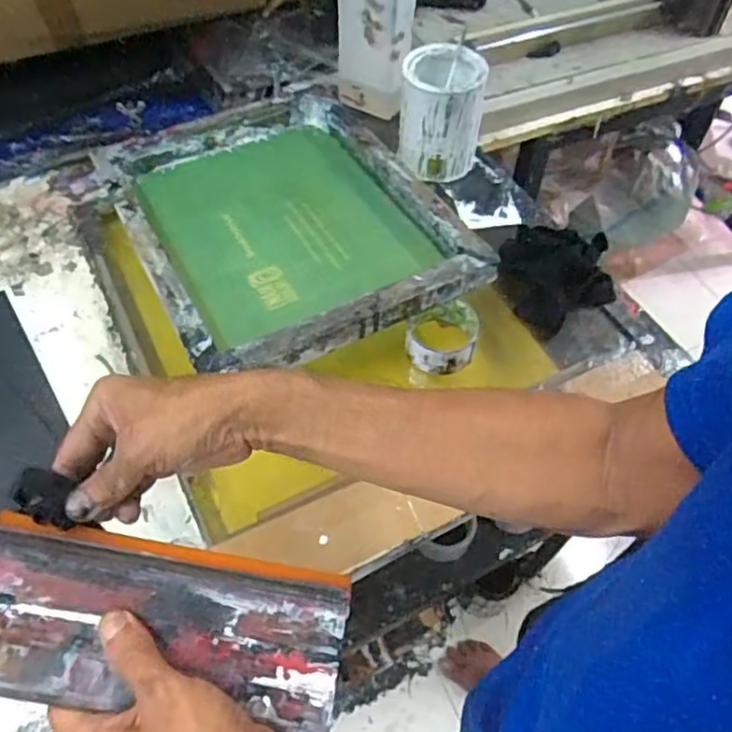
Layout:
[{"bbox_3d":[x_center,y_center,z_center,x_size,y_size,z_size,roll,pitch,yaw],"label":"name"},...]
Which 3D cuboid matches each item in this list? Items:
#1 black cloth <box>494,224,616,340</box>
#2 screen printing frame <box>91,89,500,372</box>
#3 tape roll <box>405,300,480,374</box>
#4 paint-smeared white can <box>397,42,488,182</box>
[{"bbox_3d":[0.231,-0.117,0.787,0.137,0.024,0.132,-30,84,4],"label":"black cloth"},{"bbox_3d":[-0.108,-0.188,0.822,0.361,0.074,0.434,-23,54,-15],"label":"screen printing frame"},{"bbox_3d":[0.088,-0.036,0.746,0.079,0.045,0.086,1,56,-1],"label":"tape roll"},{"bbox_3d":[0.103,-0.350,0.896,0.109,0.145,0.110,5,56,2],"label":"paint-smeared white can"}]

